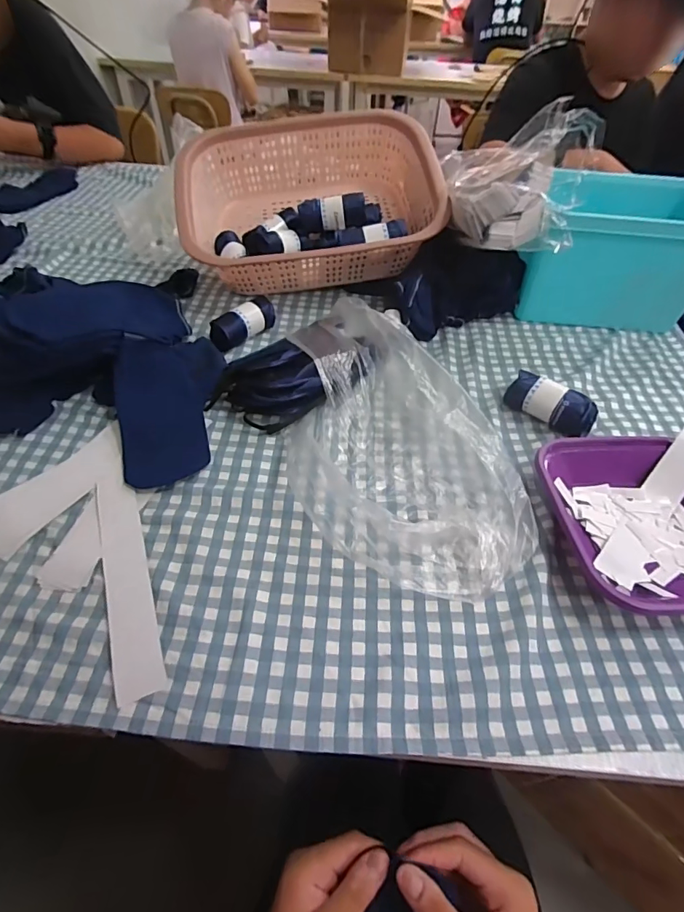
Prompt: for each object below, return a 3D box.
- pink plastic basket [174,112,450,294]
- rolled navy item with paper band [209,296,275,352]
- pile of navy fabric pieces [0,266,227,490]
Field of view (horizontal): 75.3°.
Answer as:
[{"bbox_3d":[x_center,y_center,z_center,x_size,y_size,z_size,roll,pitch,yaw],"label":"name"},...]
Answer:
[{"bbox_3d":[-0.051,-0.381,0.694,0.373,0.173,0.252,-5,49,-7],"label":"pink plastic basket"},{"bbox_3d":[-0.132,-0.178,0.599,0.094,0.041,0.033,-32,57,-27],"label":"rolled navy item with paper band"},{"bbox_3d":[-0.314,-0.118,0.499,0.361,0.097,0.263,6,48,2],"label":"pile of navy fabric pieces"}]

